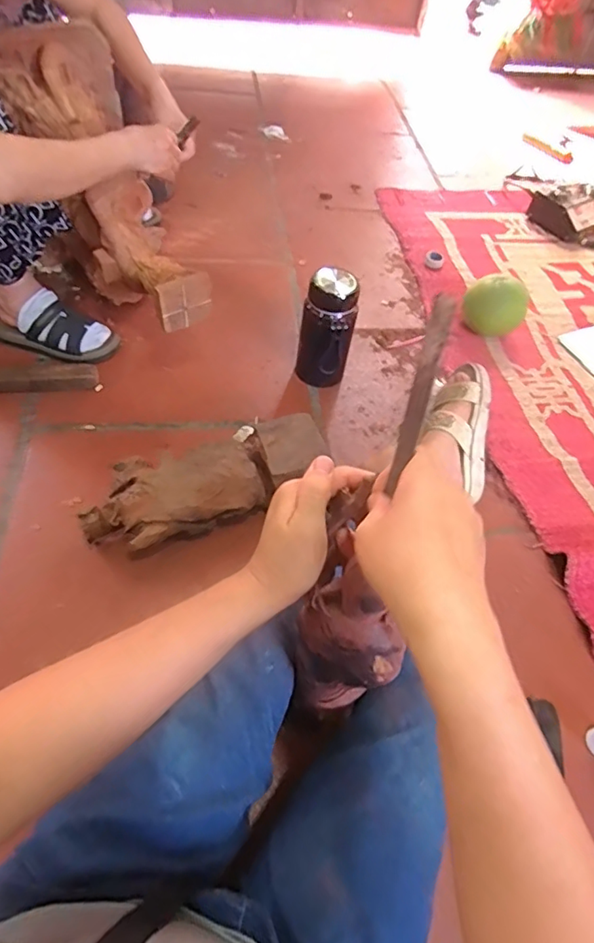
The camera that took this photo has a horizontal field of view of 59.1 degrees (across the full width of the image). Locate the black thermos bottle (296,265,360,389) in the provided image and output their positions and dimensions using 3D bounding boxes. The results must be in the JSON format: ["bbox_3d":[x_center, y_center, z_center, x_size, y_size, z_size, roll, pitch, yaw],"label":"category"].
[{"bbox_3d":[0.054,-0.257,0.968,0.093,0.214,0.091,11,54,0],"label":"black thermos bottle"}]

